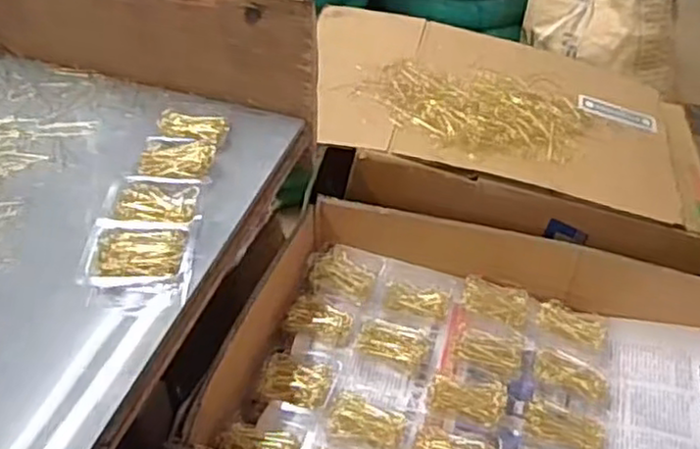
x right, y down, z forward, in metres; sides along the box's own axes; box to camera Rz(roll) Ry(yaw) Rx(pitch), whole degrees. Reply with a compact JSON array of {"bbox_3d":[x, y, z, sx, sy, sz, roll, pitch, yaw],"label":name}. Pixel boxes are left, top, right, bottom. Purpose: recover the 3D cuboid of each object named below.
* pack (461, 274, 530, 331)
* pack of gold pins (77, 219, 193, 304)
[{"bbox_3d":[0.158,0.082,0.757,0.072,0.015,0.046,14,44,12],"label":"pack"},{"bbox_3d":[-0.183,0.027,0.609,0.093,0.020,0.063,4,43,2],"label":"pack of gold pins"}]

